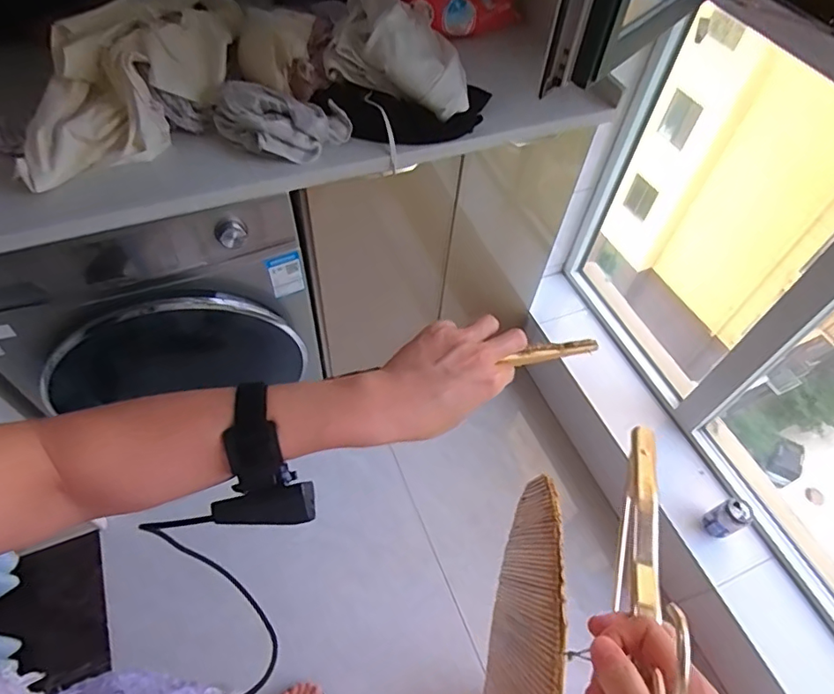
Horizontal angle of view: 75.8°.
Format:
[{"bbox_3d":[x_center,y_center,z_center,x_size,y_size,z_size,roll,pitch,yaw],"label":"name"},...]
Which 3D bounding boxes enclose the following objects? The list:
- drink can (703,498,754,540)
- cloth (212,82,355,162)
[{"bbox_3d":[0.714,0.394,1.228,0.058,0.101,0.063,-20,60,-16],"label":"drink can"},{"bbox_3d":[-0.225,-0.368,0.875,0.202,0.073,0.107,11,56,4],"label":"cloth"}]

